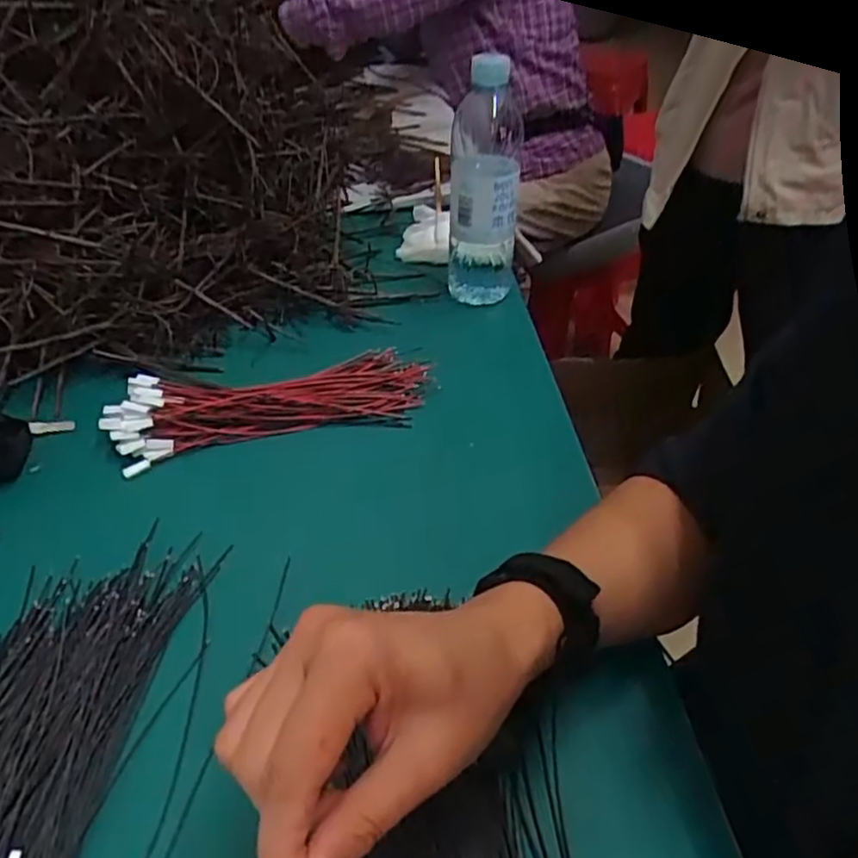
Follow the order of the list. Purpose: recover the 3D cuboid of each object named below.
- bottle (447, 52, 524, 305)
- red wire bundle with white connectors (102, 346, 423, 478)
[{"bbox_3d":[0.052,-0.221,0.649,0.064,0.213,0.062,1,40,2],"label":"bottle"},{"bbox_3d":[-0.125,-0.026,0.562,0.250,0.028,0.081,-12,42,-12],"label":"red wire bundle with white connectors"}]

